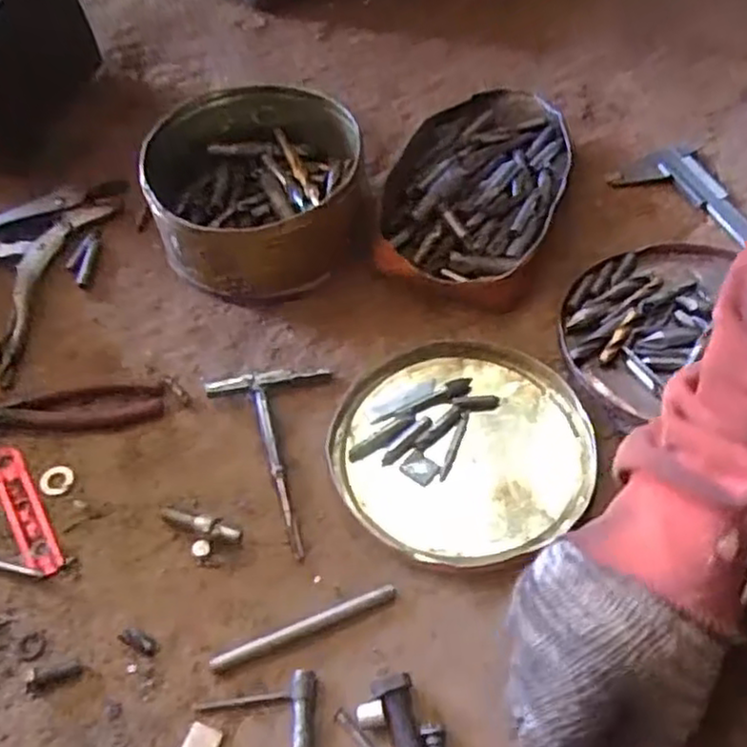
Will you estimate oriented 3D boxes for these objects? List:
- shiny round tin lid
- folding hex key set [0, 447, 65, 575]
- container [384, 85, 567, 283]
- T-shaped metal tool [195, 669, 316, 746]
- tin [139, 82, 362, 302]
[{"bbox_3d":[0.065,0.053,0.533,0.186,0.015,0.177,-16,54,-9],"label":"shiny round tin lid"},{"bbox_3d":[-0.251,0.097,0.510,0.025,0.009,0.109,-28,57,-17],"label":"folding hex key set"},{"bbox_3d":[0.098,-0.186,0.682,0.154,0.051,0.255,16,56,14],"label":"container"},{"bbox_3d":[-0.071,0.205,0.430,0.072,0.013,0.047,-2,54,2],"label":"T-shaped metal tool"},{"bbox_3d":[-0.100,-0.161,0.639,0.176,0.103,0.180,-1,54,2],"label":"tin"}]

